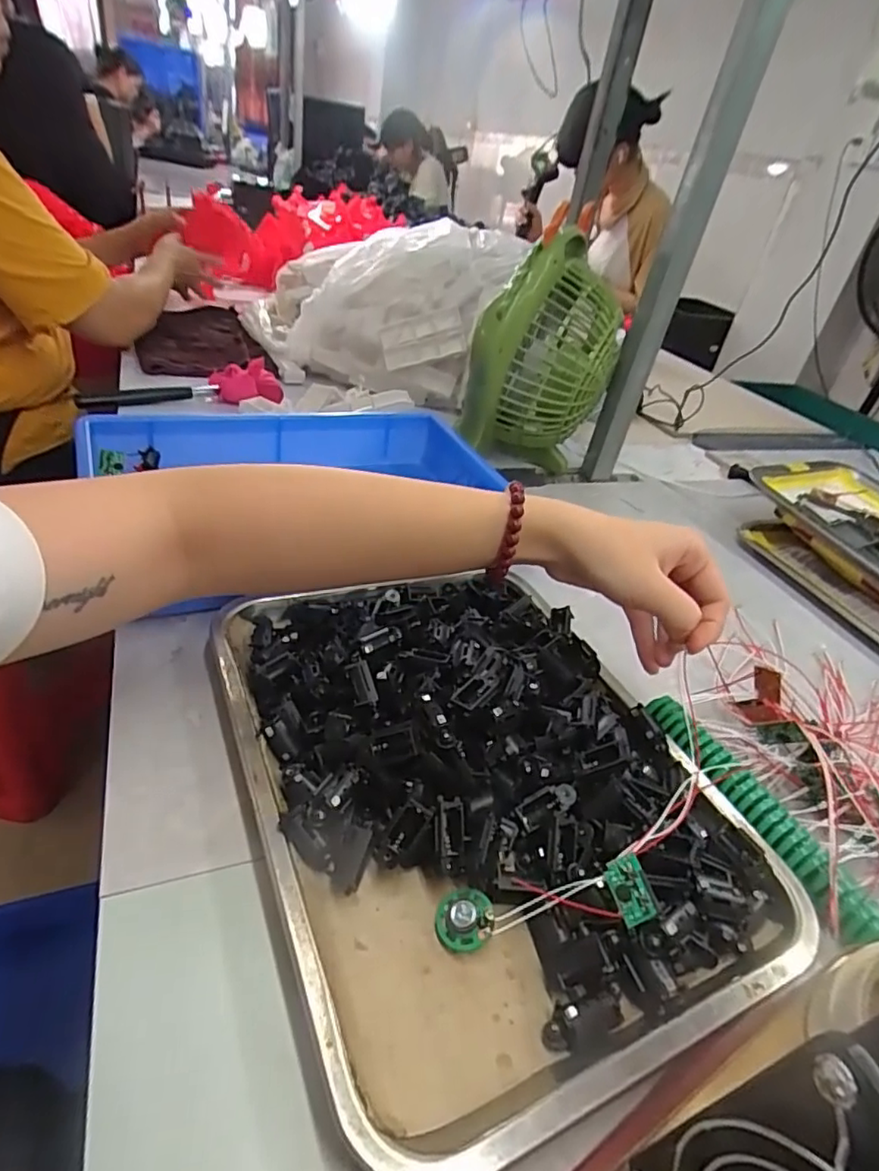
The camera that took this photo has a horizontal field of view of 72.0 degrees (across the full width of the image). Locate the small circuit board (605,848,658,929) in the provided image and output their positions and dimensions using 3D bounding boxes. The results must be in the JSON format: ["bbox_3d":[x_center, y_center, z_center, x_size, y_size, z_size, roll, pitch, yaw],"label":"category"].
[{"bbox_3d":[0.091,0.145,0.289,0.017,0.004,0.031,-12,72,-6],"label":"small circuit board"}]

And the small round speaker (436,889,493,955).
[{"bbox_3d":[0.012,0.164,0.296,0.028,0.014,0.026,7,36,-5],"label":"small round speaker"}]

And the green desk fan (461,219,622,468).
[{"bbox_3d":[0.117,-0.249,0.689,0.146,0.234,0.151,17,36,8],"label":"green desk fan"}]

